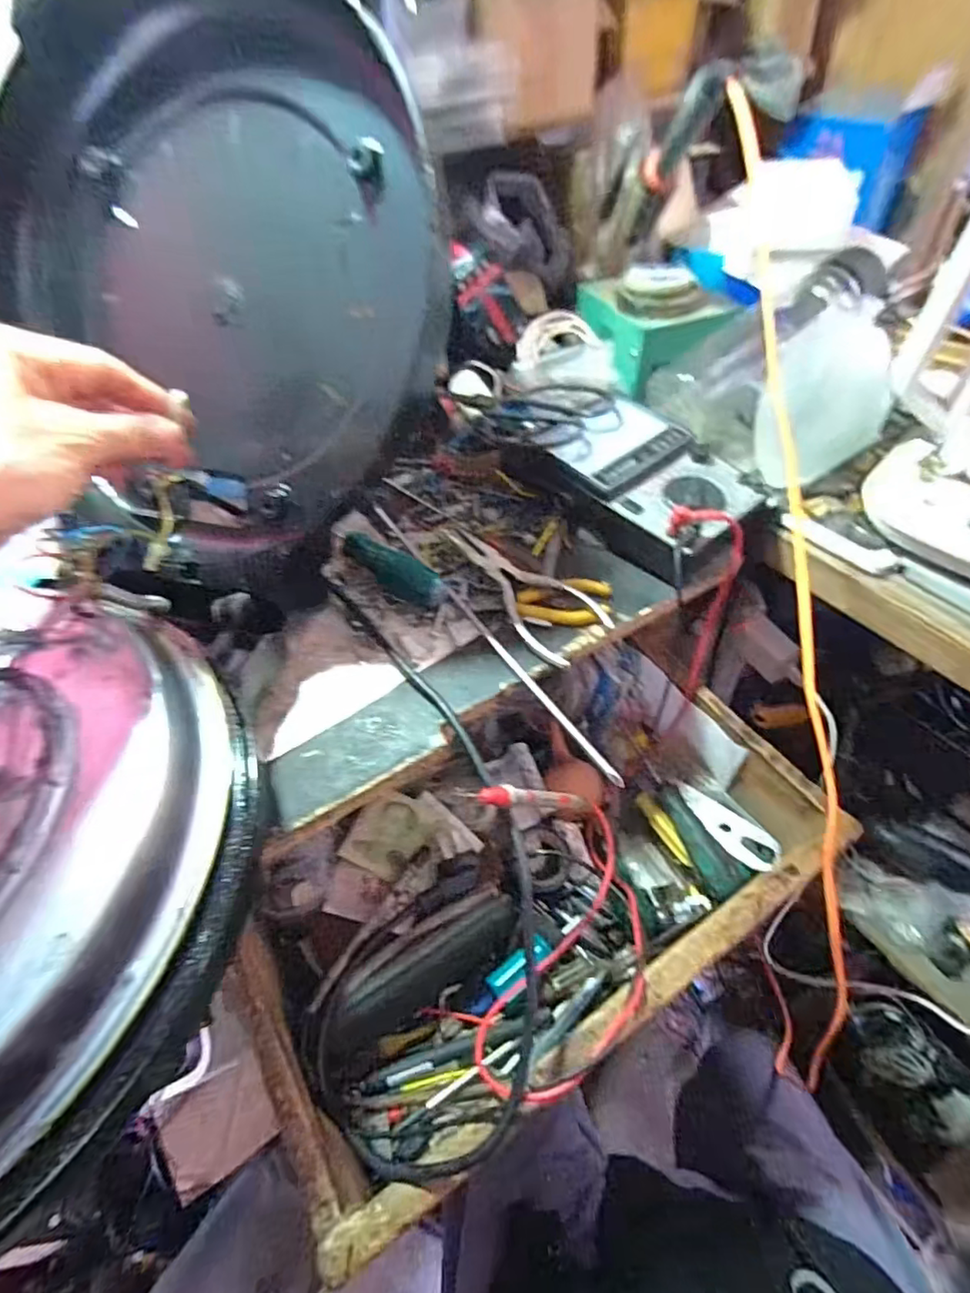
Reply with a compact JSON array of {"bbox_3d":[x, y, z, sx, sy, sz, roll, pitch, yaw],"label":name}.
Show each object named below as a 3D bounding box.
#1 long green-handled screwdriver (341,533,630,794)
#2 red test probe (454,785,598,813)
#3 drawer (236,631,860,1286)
[{"bbox_3d":[-0.006,-0.008,0.417,0.267,0.028,0.031,36,60,28],"label":"long green-handled screwdriver"},{"bbox_3d":[0.021,0.088,0.356,0.088,0.009,0.011,15,37,-39],"label":"red test probe"},{"bbox_3d":[0.023,0.163,0.455,0.388,0.109,0.284,-27,54,-19],"label":"drawer"}]

